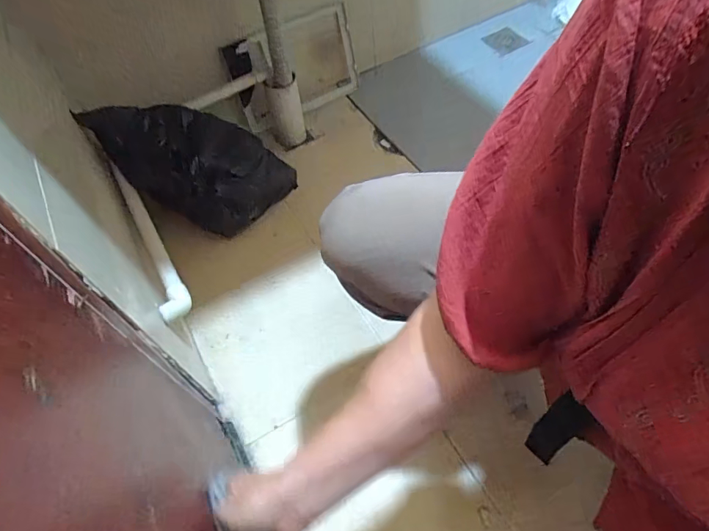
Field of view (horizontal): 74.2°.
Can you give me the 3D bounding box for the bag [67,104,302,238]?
[{"bbox_3d":[-0.305,-0.192,0.929,0.308,0.222,0.183,-24,56,-9],"label":"bag"}]

